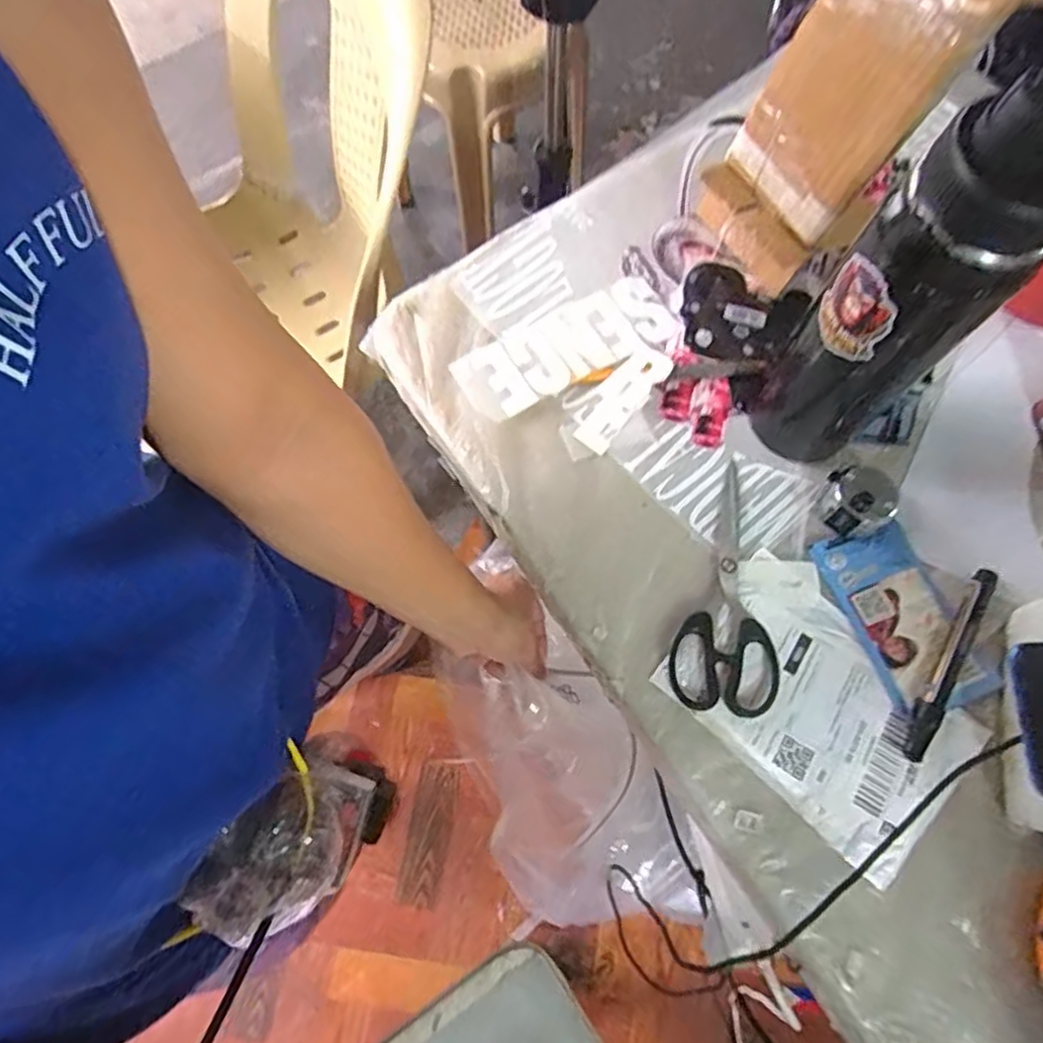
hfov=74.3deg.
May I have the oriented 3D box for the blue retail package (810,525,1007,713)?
[{"bbox_3d":[0.263,0.064,0.475,0.072,0.009,0.130,-20,73,-6],"label":"blue retail package"}]

